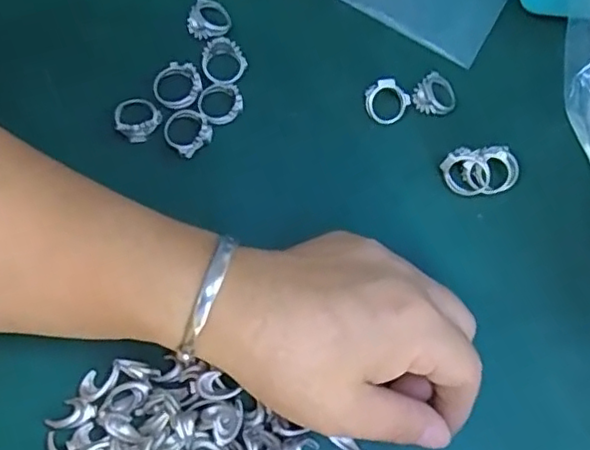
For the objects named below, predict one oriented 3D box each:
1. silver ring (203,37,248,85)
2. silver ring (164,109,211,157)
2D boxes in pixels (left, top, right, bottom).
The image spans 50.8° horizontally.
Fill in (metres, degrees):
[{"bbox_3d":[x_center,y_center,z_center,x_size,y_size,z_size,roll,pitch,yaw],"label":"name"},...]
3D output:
[{"bbox_3d":[-0.037,-0.083,0.314,0.021,0.007,0.026,-18,75,-10],"label":"silver ring"},{"bbox_3d":[-0.053,-0.047,0.300,0.021,0.008,0.022,1,73,-4],"label":"silver ring"}]

